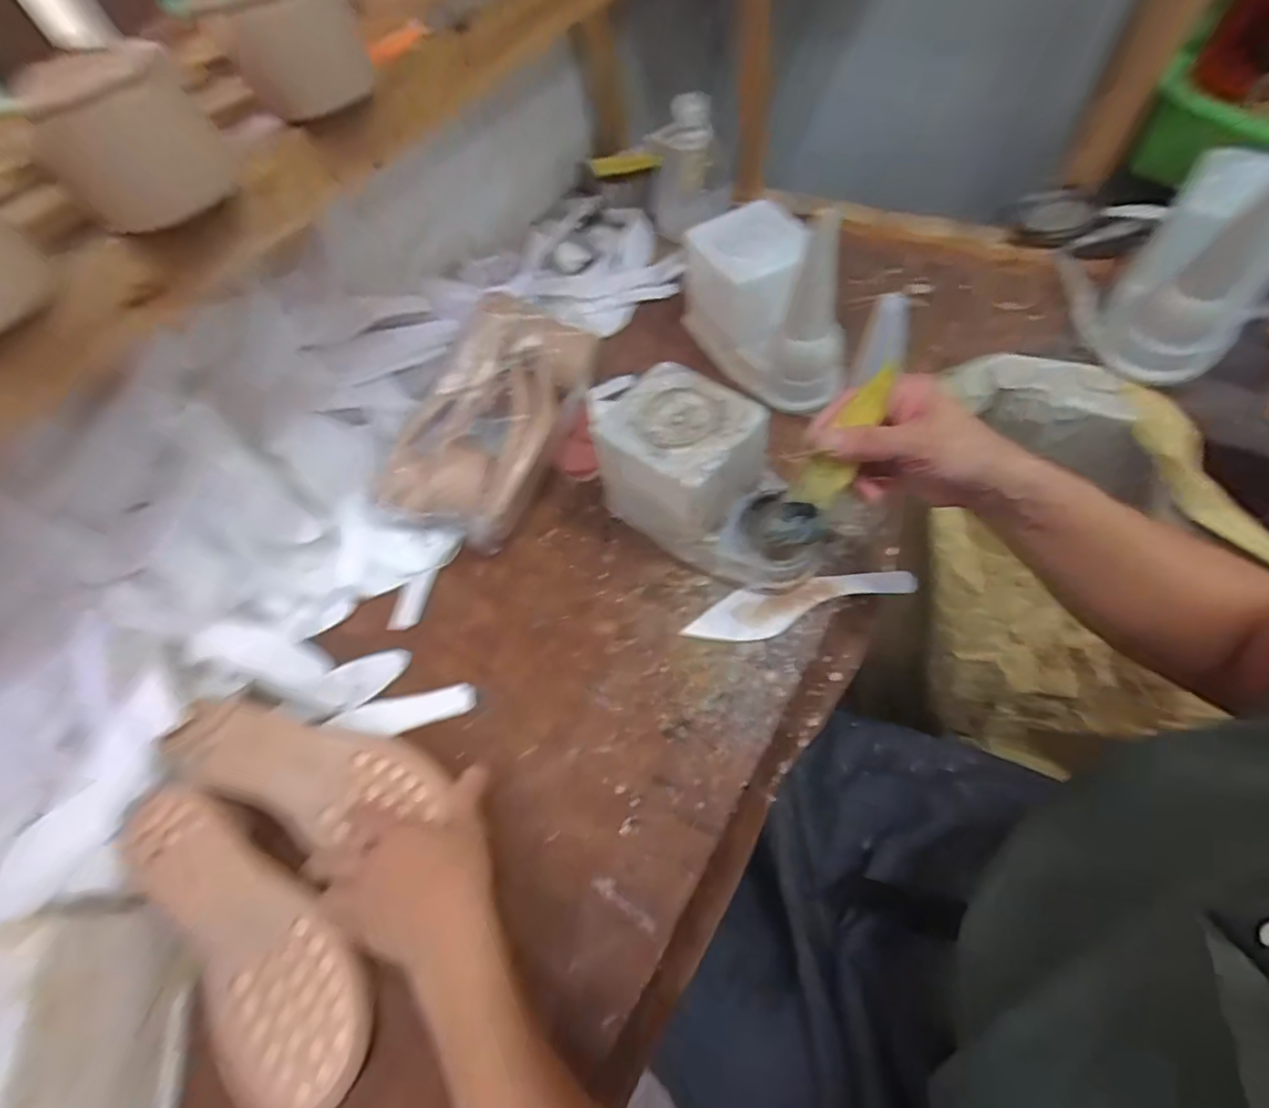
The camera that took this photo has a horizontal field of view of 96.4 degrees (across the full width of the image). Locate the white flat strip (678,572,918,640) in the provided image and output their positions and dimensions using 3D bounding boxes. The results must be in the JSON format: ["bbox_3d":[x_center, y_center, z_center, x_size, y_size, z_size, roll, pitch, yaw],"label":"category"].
[{"bbox_3d":[0.144,0.043,0.489,0.201,0.011,0.039,-10,62,-2],"label":"white flat strip"}]

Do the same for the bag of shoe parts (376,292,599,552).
[{"bbox_3d":[-0.132,-0.137,0.553,0.136,0.079,0.249,14,62,15],"label":"bag of shoe parts"}]

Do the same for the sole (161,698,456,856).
[{"bbox_3d":[-0.251,0.174,0.443,0.208,0.031,0.082,13,63,-1],"label":"sole"}]

